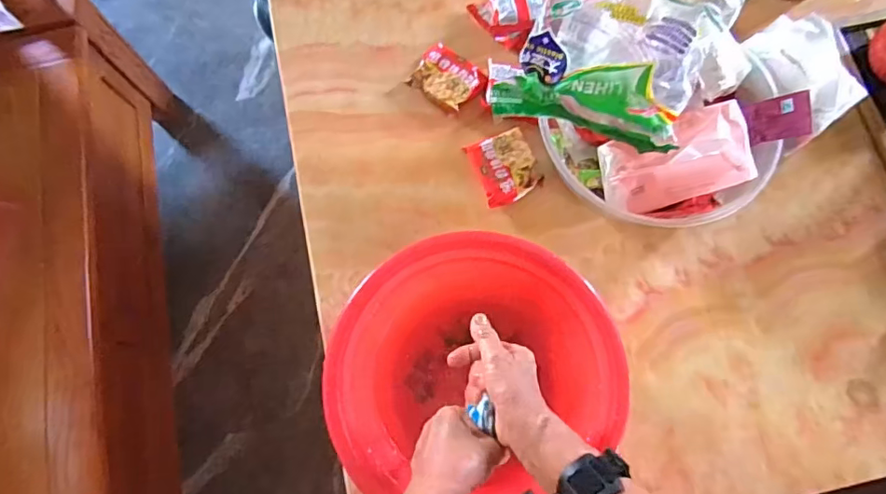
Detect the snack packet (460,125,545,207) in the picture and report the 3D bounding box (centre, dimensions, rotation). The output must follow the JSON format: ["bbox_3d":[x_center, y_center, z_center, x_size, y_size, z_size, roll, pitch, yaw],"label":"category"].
[{"bbox_3d":[0.083,-0.105,0.722,0.078,0.026,0.089,-22,75,-6],"label":"snack packet"}]

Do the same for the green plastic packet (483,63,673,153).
[{"bbox_3d":[0.163,-0.167,0.612,0.211,0.066,0.066,16,75,5],"label":"green plastic packet"}]

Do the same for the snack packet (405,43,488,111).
[{"bbox_3d":[0.006,-0.233,0.753,0.091,0.021,0.075,33,77,9],"label":"snack packet"}]

